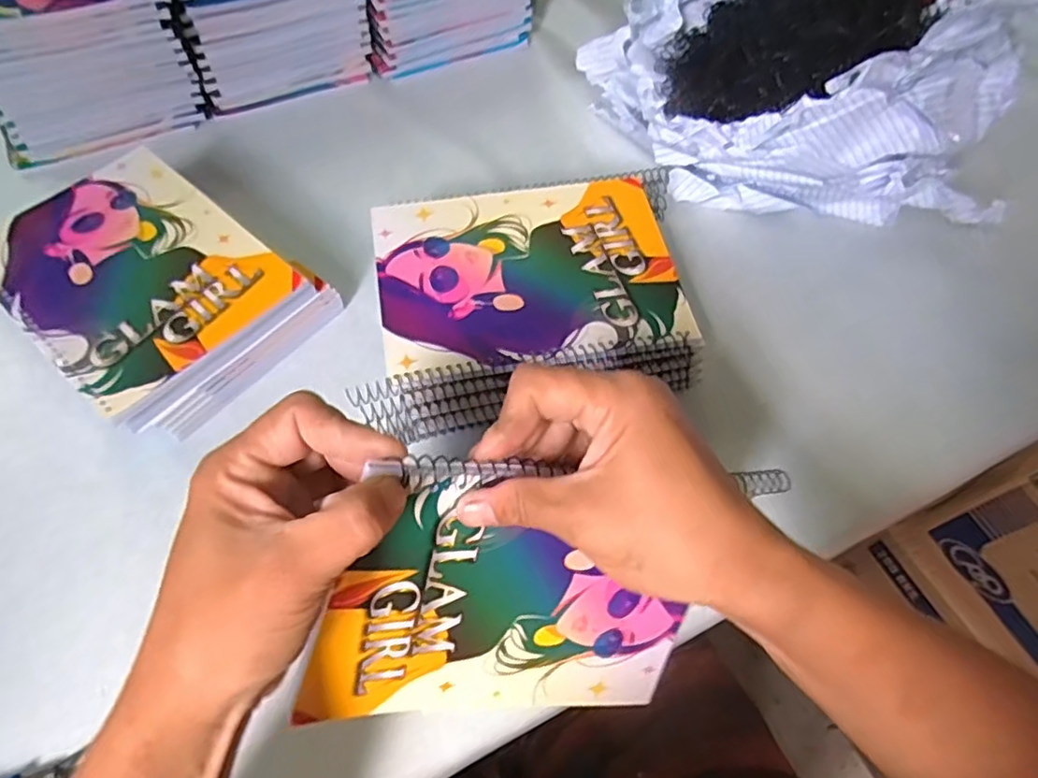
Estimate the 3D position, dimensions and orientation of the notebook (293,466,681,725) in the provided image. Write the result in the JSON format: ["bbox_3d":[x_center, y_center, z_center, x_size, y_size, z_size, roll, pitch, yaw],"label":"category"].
[{"bbox_3d":[0.009,0.099,0.299,0.188,0.148,0.014,8,28,-28],"label":"notebook"}]

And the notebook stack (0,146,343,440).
[{"bbox_3d":[-0.259,-0.073,0.456,0.204,0.053,0.153,36,66,17],"label":"notebook stack"}]

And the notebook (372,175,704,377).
[{"bbox_3d":[0.006,-0.081,0.430,0.195,0.008,0.142,-8,61,-6],"label":"notebook"}]

